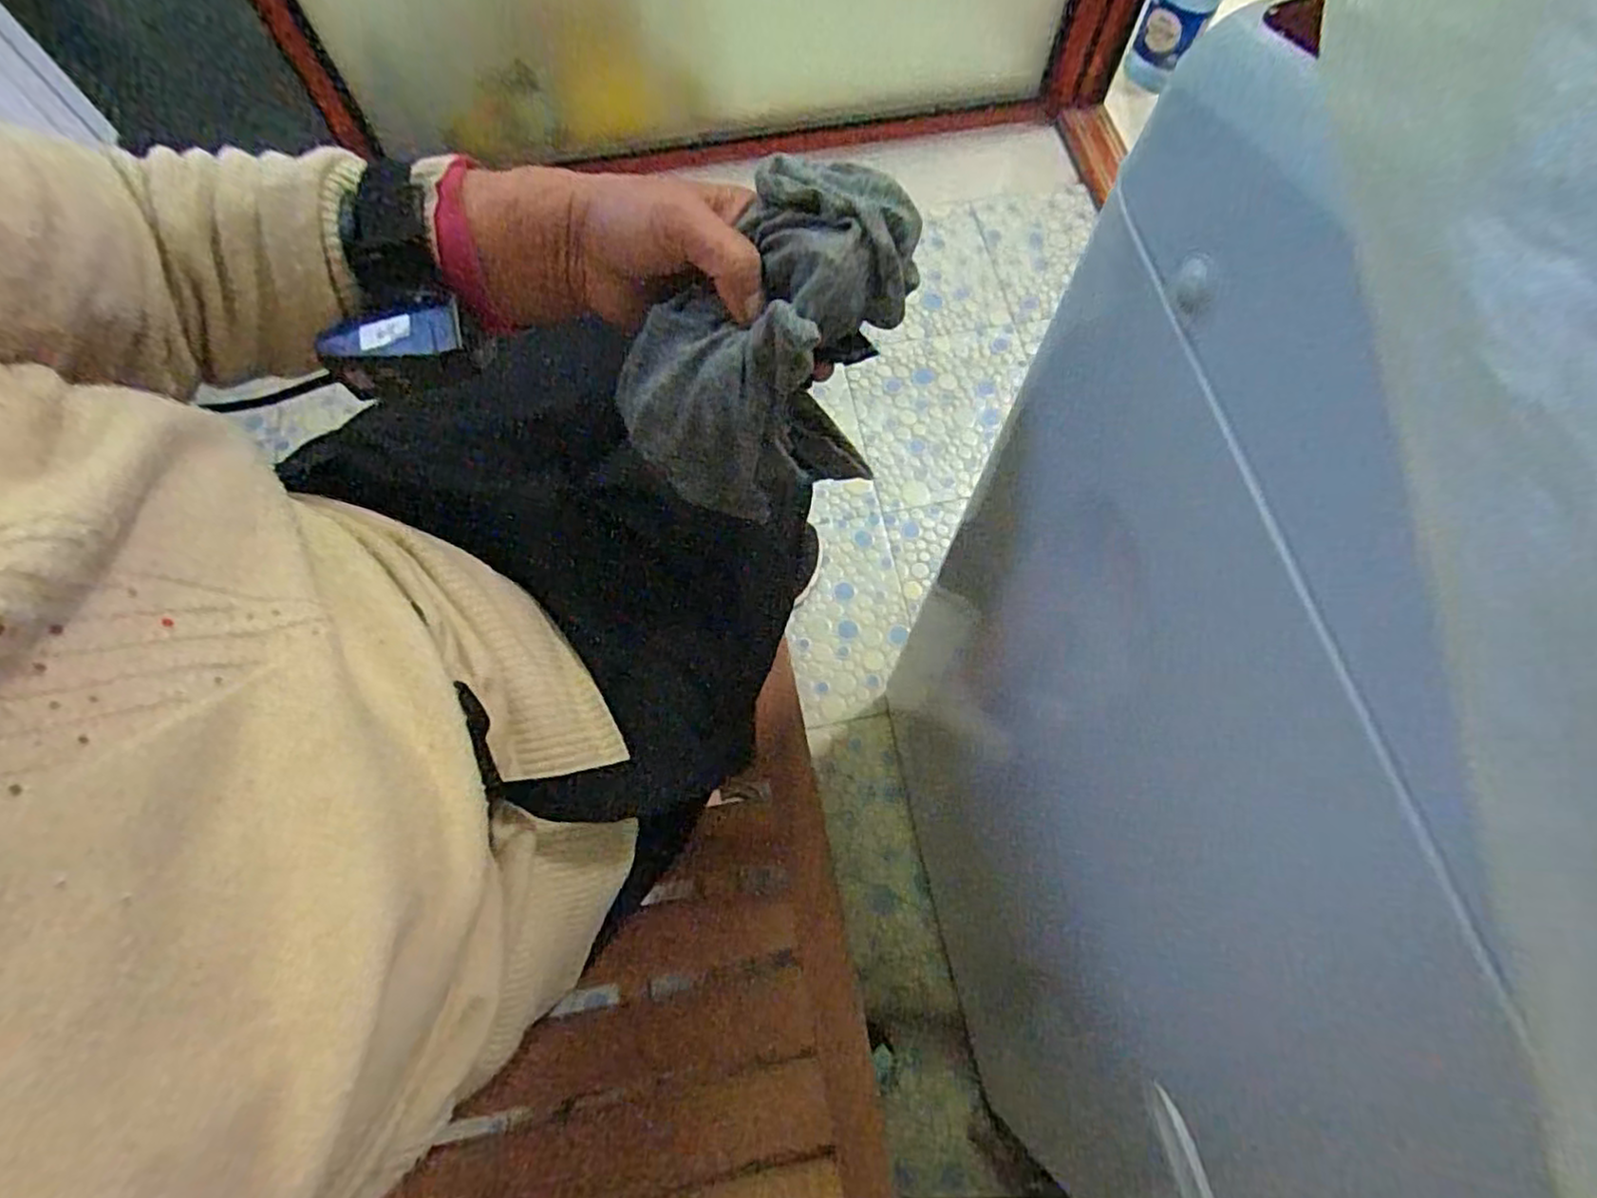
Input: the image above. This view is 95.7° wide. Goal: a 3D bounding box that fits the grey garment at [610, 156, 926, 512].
[{"bbox_3d":[-0.017,-0.122,0.345,0.117,0.122,0.124,21,71,7],"label":"grey garment"}]

